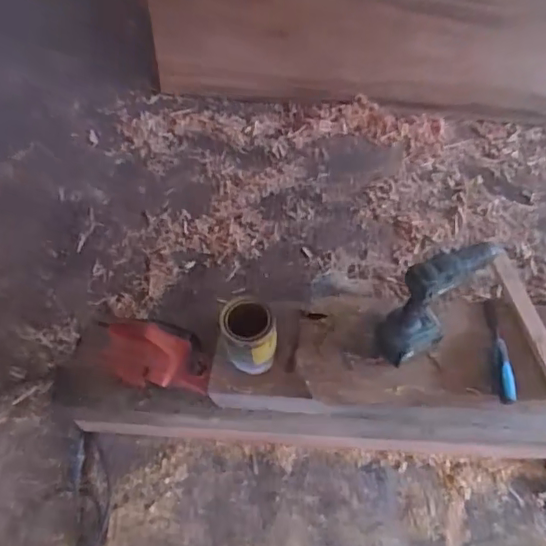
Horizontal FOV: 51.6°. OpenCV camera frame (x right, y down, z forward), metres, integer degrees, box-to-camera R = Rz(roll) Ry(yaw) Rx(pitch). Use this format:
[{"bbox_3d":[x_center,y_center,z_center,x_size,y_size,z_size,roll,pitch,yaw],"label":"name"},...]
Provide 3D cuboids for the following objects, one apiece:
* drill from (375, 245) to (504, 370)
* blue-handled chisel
[{"bbox_3d":[0.285,0.049,1.000,0.187,0.270,0.078,-27,59,-12],"label":"drill"},{"bbox_3d":[0.434,0.141,1.080,0.034,0.034,0.218,3,58,7],"label":"blue-handled chisel"}]

